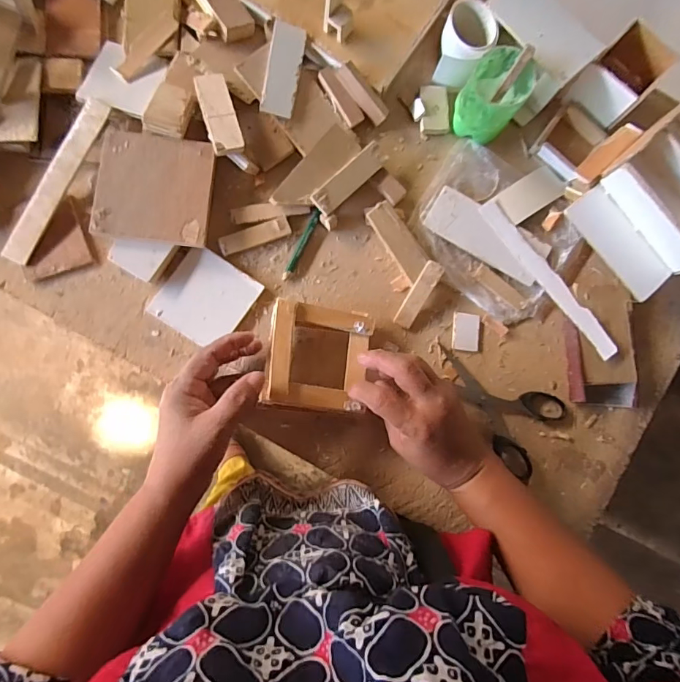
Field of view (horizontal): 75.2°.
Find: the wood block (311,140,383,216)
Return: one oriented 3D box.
[{"bbox_3d":[0.010,-0.160,0.434,0.086,0.006,0.024,-44,92,-6],"label":"wood block"}]

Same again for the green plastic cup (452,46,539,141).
[{"bbox_3d":[0.149,-0.241,0.442,0.056,0.067,0.061,0,87,-6],"label":"green plastic cup"}]

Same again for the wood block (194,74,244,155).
[{"bbox_3d":[-0.113,-0.213,0.417,0.029,0.017,0.078,-17,89,-6],"label":"wood block"}]

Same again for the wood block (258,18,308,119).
[{"bbox_3d":[-0.056,-0.268,0.436,0.032,0.010,0.089,10,86,-5],"label":"wood block"}]

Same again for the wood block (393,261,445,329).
[{"bbox_3d":[0.078,-0.046,0.441,0.019,0.008,0.070,29,102,-4],"label":"wood block"}]

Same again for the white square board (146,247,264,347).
[{"bbox_3d":[-0.129,-0.041,0.424,0.079,0.004,0.079,33,84,-3],"label":"white square board"}]

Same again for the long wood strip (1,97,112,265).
[{"bbox_3d":[-0.263,-0.149,0.409,0.024,0.011,0.164,27,85,-4],"label":"long wood strip"}]

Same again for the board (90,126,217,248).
[{"bbox_3d":[-0.172,-0.143,0.410,0.101,0.008,0.101,6,86,-5],"label":"board"}]

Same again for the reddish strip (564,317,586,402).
[{"bbox_3d":[0.240,0.020,0.452,0.005,0.017,0.084,5,82,-34],"label":"reddish strip"}]

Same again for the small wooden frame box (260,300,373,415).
[{"bbox_3d":[-0.018,0.015,0.415,0.092,0.048,0.094,7,86,-5],"label":"small wooden frame box"}]

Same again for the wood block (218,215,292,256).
[{"bbox_3d":[-0.084,-0.104,0.436,0.070,0.004,0.020,-21,89,-6],"label":"wood block"}]

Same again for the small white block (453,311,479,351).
[{"bbox_3d":[0.130,-0.009,0.454,0.028,0.004,0.039,4,87,-6],"label":"small white block"}]

